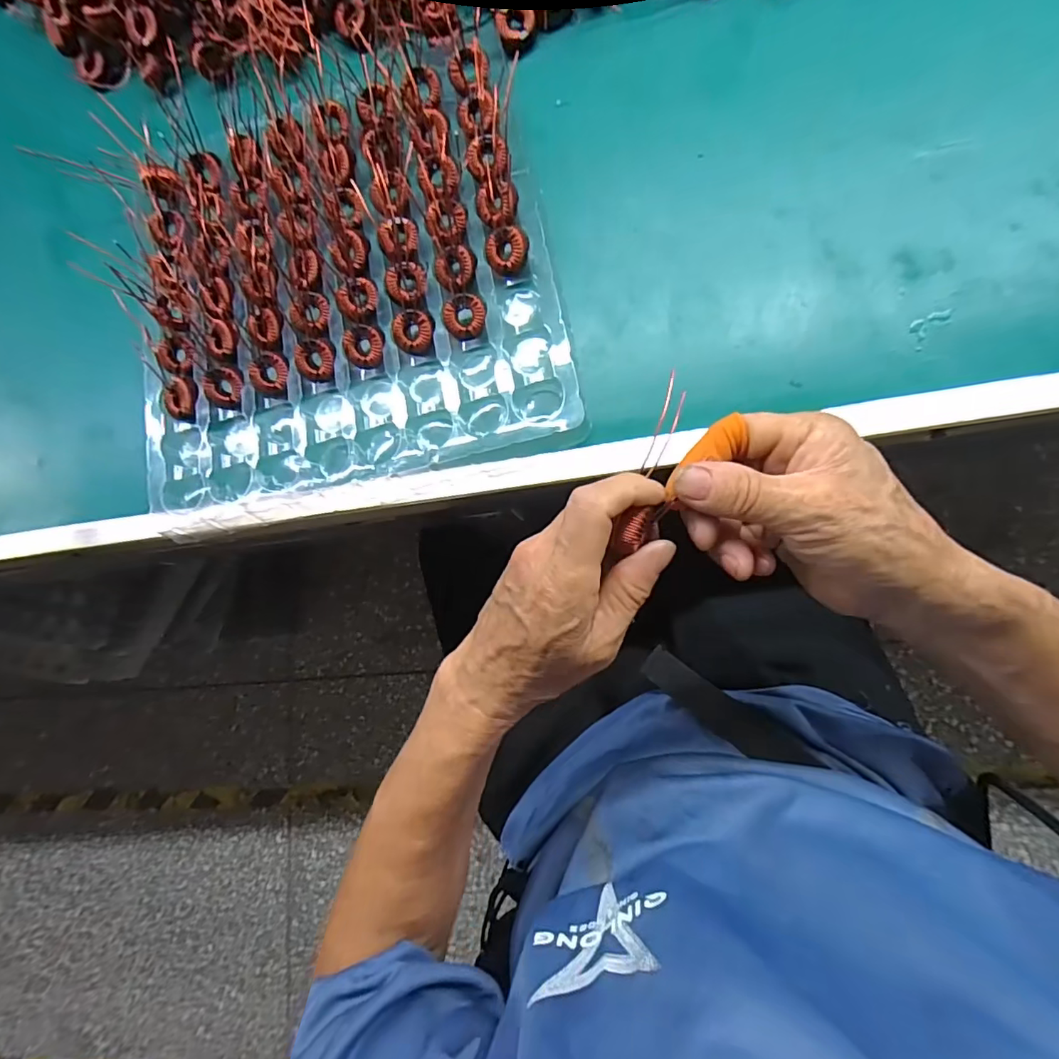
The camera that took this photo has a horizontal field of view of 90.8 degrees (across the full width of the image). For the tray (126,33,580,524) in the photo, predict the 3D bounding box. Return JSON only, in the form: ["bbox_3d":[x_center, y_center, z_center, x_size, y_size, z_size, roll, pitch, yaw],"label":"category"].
[{"bbox_3d":[-0.131,-0.157,0.342,0.276,0.030,0.263,-14,80,9],"label":"tray"}]

